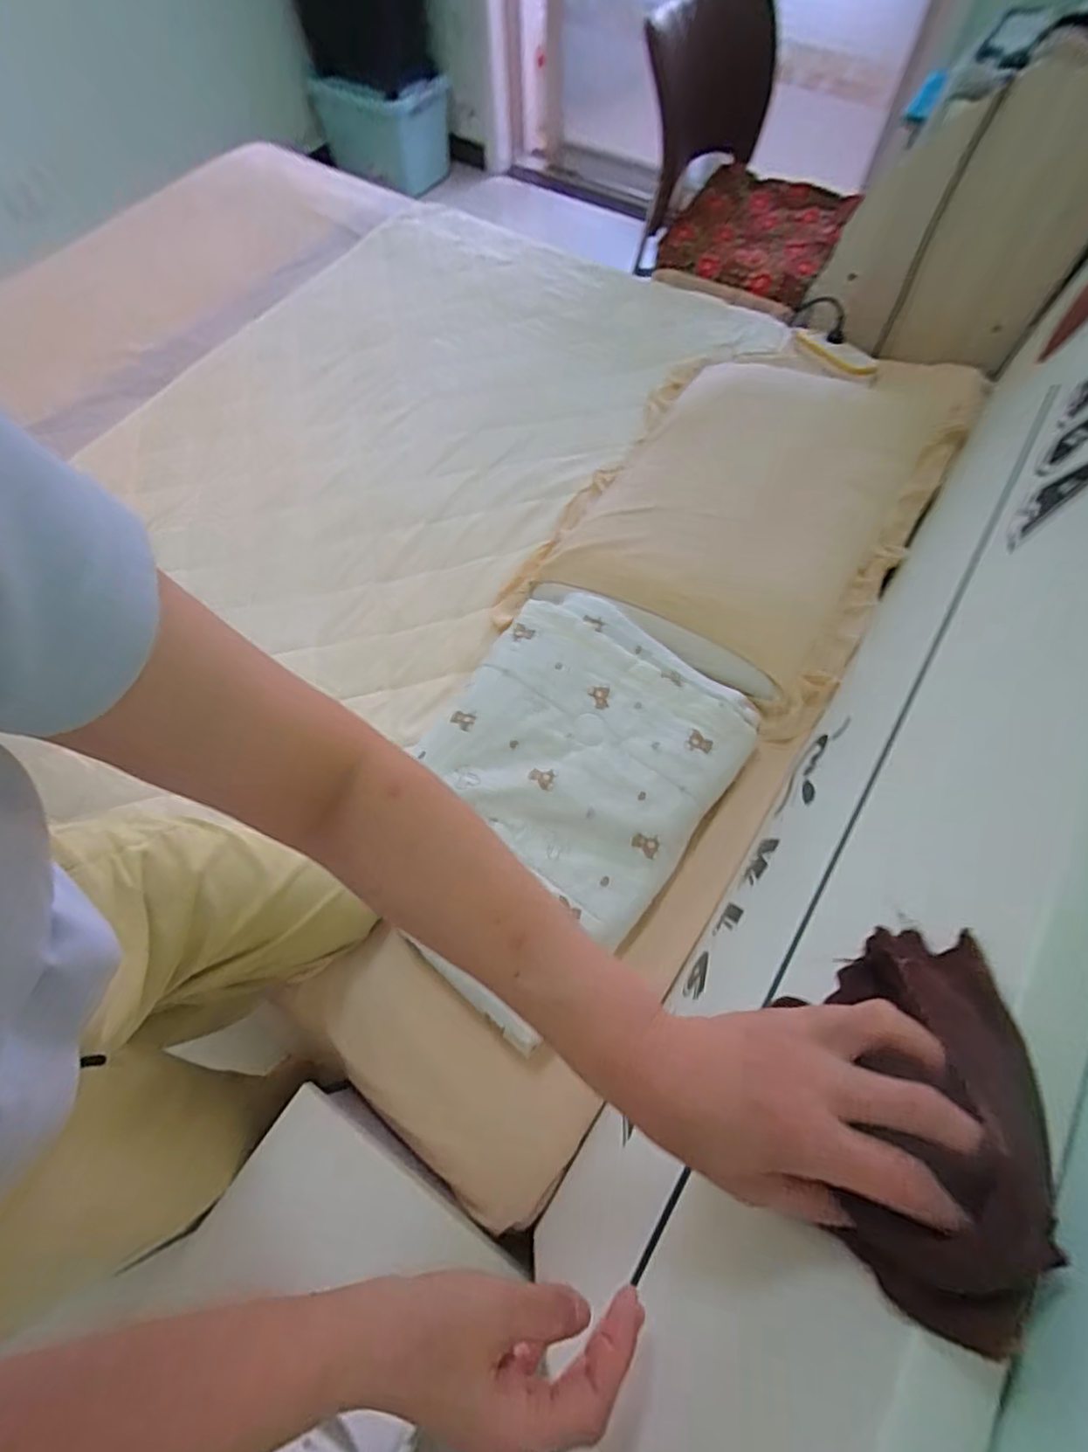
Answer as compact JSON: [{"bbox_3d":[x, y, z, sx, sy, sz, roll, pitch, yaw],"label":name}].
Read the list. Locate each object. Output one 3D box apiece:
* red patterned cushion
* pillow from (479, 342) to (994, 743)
[{"bbox_3d":[0.506,-1.204,1.472,0.405,0.100,0.461,25,67,12],"label":"red patterned cushion"},{"bbox_3d":[0.370,-0.420,1.033,0.500,0.100,0.879,31,68,14],"label":"pillow"}]

